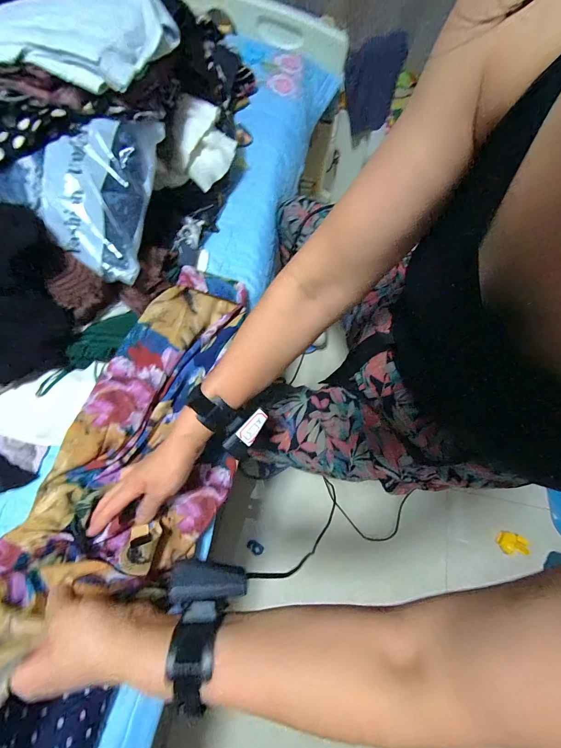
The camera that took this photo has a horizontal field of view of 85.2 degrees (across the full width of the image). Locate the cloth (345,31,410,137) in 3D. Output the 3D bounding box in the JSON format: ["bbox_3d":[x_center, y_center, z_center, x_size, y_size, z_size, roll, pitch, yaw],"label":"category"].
[{"bbox_3d":[0.287,-0.881,0.932,0.194,0.209,0.033,-17,35,-9],"label":"cloth"}]

